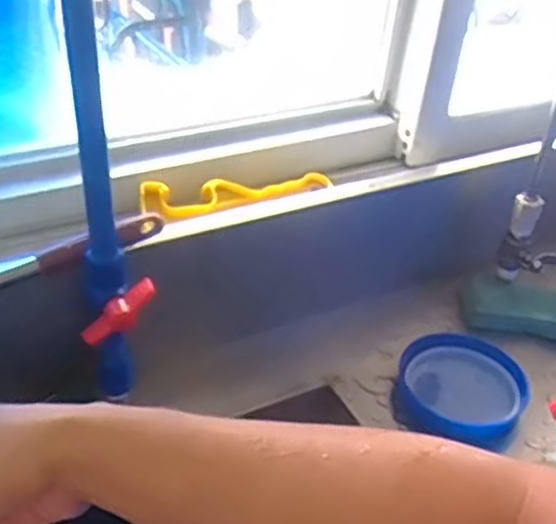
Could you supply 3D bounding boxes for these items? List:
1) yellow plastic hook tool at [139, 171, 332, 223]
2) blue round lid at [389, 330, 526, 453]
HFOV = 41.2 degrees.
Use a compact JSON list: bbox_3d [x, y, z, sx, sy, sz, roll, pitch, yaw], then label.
[{"bbox_3d":[-0.036,-0.069,0.717,0.192,0.028,0.038,-12,39,-22],"label":"yellow plastic hook tool"},{"bbox_3d":[0.176,0.119,0.728,0.117,0.032,0.138,13,37,9],"label":"blue round lid"}]

